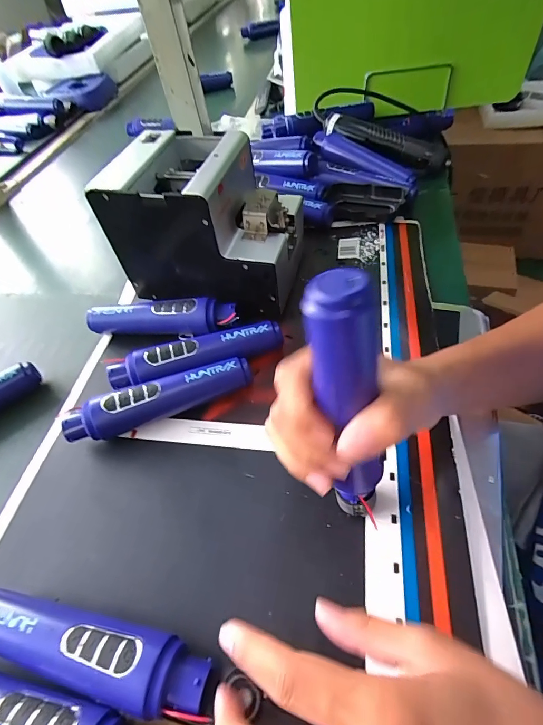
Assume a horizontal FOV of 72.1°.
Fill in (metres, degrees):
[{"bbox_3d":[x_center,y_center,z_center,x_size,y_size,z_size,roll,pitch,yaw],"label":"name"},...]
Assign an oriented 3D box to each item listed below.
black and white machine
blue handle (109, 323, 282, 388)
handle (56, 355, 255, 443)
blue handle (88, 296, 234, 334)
[{"bbox_3d":[-0.067,-0.155,0.411,0.181,0.131,0.123,8,53,15],"label":"black and white machine"},{"bbox_3d":[-0.073,-0.004,0.373,0.172,0.040,0.039,-17,51,-3],"label":"blue handle"},{"bbox_3d":[-0.103,0.035,0.349,0.173,0.043,0.035,-21,52,-6],"label":"handle"},{"bbox_3d":[-0.123,-0.052,0.415,0.168,0.031,0.030,1,52,10],"label":"blue handle"}]

